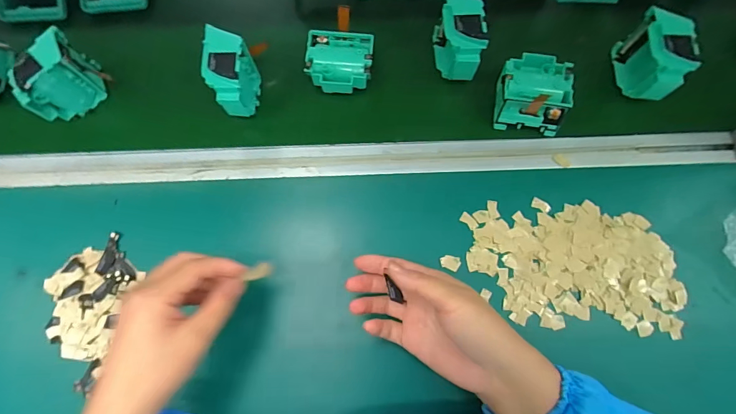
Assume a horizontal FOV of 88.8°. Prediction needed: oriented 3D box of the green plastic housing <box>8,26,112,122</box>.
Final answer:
[{"bbox_3d":[-0.336,-0.138,0.414,0.034,0.076,0.084,25,80,5],"label":"green plastic housing"}]

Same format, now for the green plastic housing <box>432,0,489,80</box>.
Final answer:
[{"bbox_3d":[0.102,-0.187,0.427,0.042,0.069,0.080,-3,79,0],"label":"green plastic housing"}]

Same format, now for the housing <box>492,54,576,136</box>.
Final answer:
[{"bbox_3d":[0.186,-0.131,0.427,0.076,0.043,0.082,8,79,2],"label":"housing"}]

